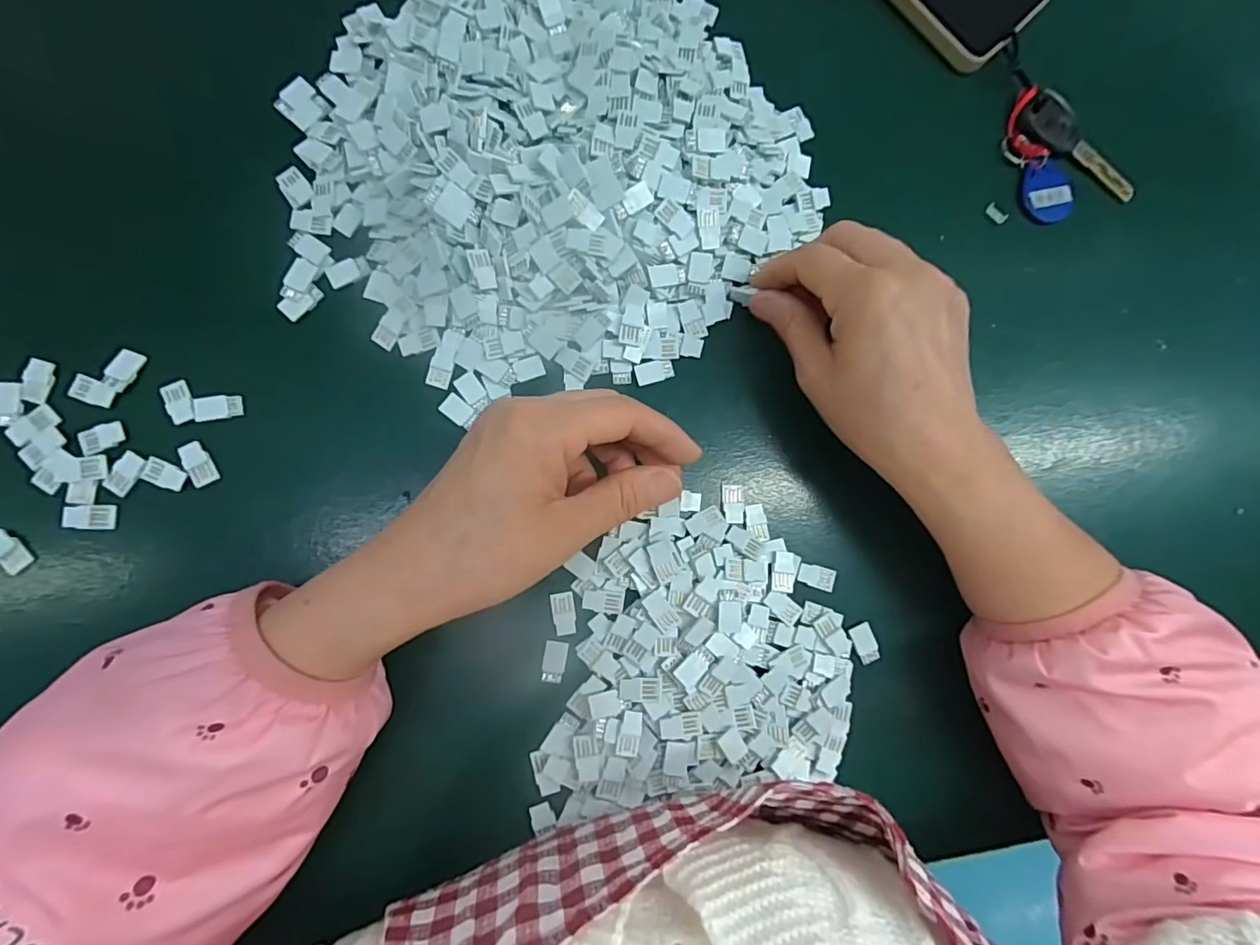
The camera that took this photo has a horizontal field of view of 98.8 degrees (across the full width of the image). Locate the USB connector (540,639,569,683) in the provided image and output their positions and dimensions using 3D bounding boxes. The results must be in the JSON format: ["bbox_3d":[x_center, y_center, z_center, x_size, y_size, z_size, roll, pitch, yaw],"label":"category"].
[{"bbox_3d":[-0.038,0.095,0.271,0.012,0.004,0.021,10,84,-4],"label":"USB connector"}]

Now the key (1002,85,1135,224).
[{"bbox_3d":[0.254,-0.190,0.320,0.064,0.011,0.076,-22,87,-6],"label":"key"}]

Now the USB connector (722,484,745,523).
[{"bbox_3d":[0.055,0.017,0.284,0.011,0.004,0.020,2,85,-4],"label":"USB connector"}]

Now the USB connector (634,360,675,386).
[{"bbox_3d":[0.013,-0.053,0.288,0.020,0.004,0.011,-16,87,-6],"label":"USB connector"}]

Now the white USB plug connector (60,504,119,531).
[{"bbox_3d":[-0.258,0.021,0.258,0.020,0.004,0.012,2,85,-5],"label":"white USB plug connector"}]

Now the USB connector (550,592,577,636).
[{"bbox_3d":[-0.033,0.072,0.273,0.011,0.004,0.021,-9,86,-5],"label":"USB connector"}]

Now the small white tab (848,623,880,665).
[{"bbox_3d":[0.124,0.090,0.284,0.012,0.004,0.020,-24,88,-6],"label":"small white tab"}]

